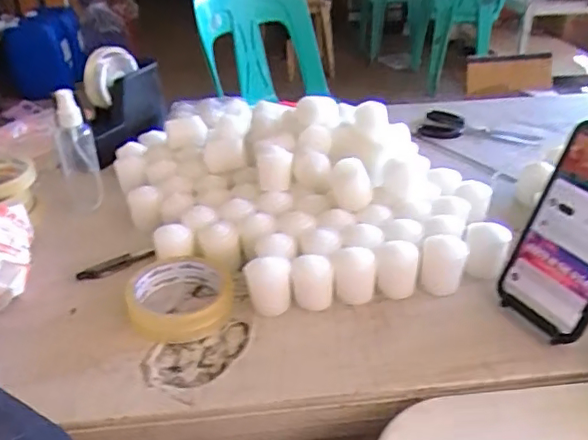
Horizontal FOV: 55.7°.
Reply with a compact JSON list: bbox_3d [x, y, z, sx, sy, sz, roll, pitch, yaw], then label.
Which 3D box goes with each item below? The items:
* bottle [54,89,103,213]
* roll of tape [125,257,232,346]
[{"bbox_3d":[-0.244,-0.073,0.623,0.042,0.135,0.038,-15,34,-20],"label":"bottle"},{"bbox_3d":[-0.101,0.066,0.500,0.089,0.028,0.097,-1,32,1],"label":"roll of tape"}]

